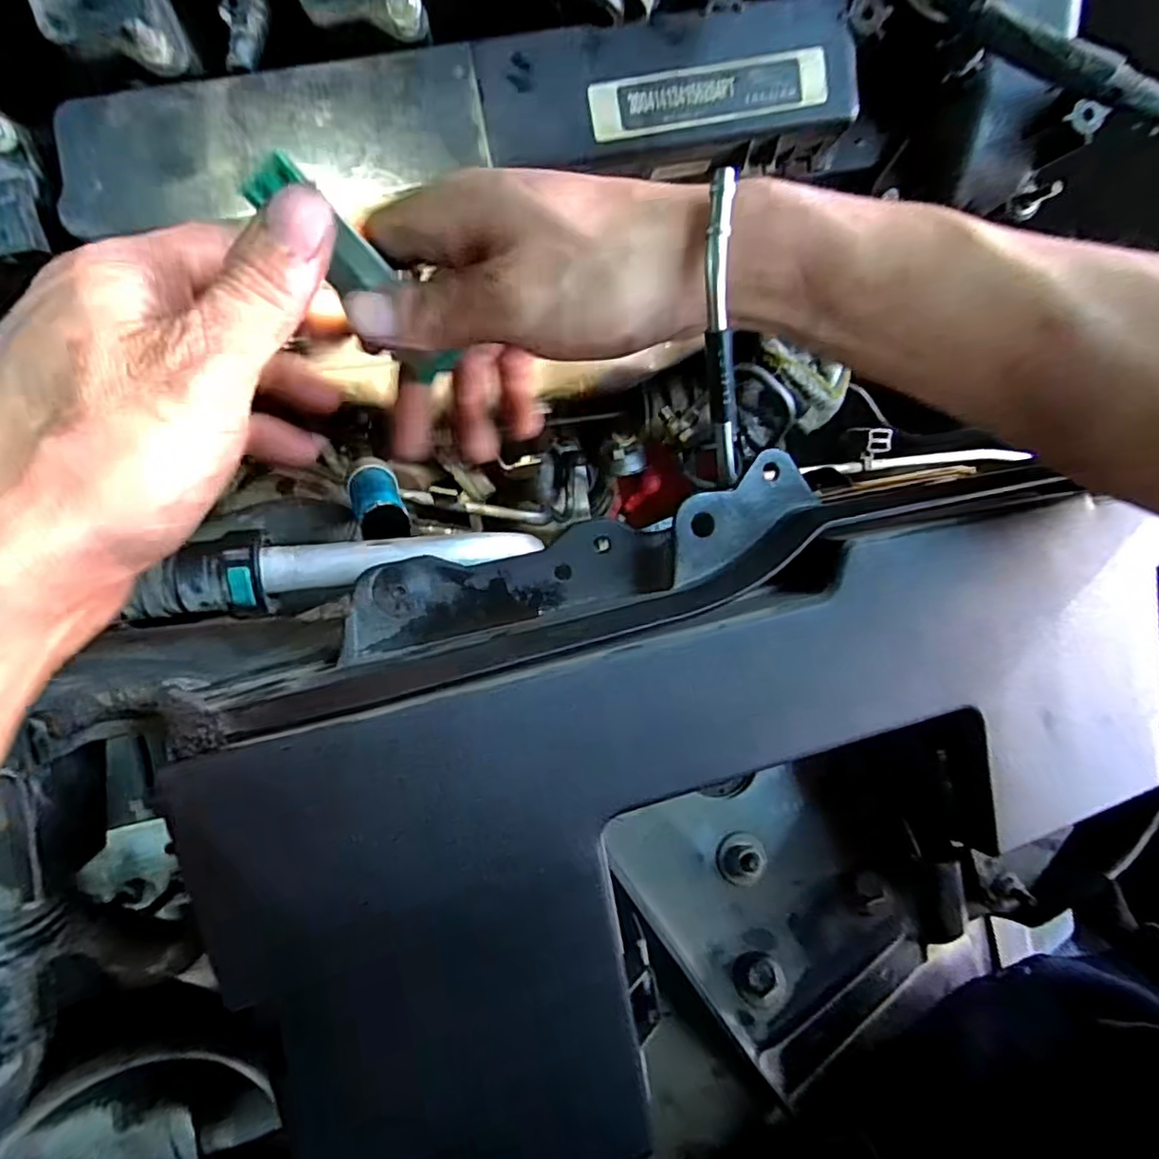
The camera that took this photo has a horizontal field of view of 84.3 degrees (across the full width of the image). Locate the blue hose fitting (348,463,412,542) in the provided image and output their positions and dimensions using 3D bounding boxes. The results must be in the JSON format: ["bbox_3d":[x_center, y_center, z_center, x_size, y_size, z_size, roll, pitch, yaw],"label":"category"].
[{"bbox_3d":[-0.097,-0.038,0.311,0.025,0.084,0.021,-37,119,-7],"label":"blue hose fitting"}]

